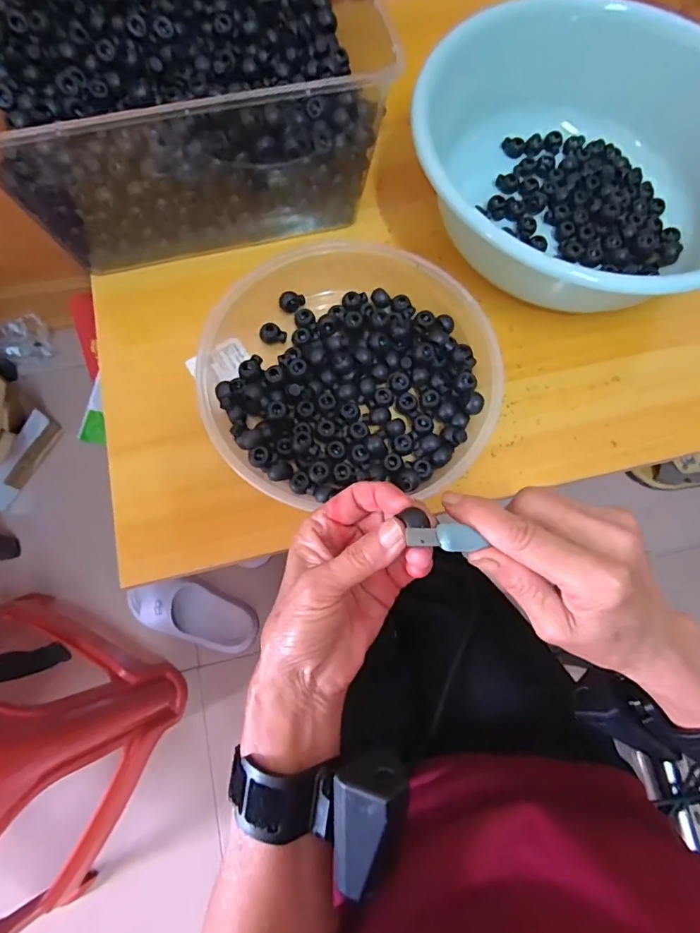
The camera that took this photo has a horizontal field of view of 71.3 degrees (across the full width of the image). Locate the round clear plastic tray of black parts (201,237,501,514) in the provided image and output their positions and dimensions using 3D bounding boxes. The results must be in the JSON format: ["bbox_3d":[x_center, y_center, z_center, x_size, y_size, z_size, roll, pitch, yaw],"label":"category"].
[{"bbox_3d":[-0.002,-0.085,0.390,0.227,0.042,0.225,-2,73,-3],"label":"round clear plastic tray of black parts"}]

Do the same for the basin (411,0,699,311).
[{"bbox_3d":[0.201,-0.242,0.405,0.265,0.119,0.250,1,73,-2],"label":"basin"}]

